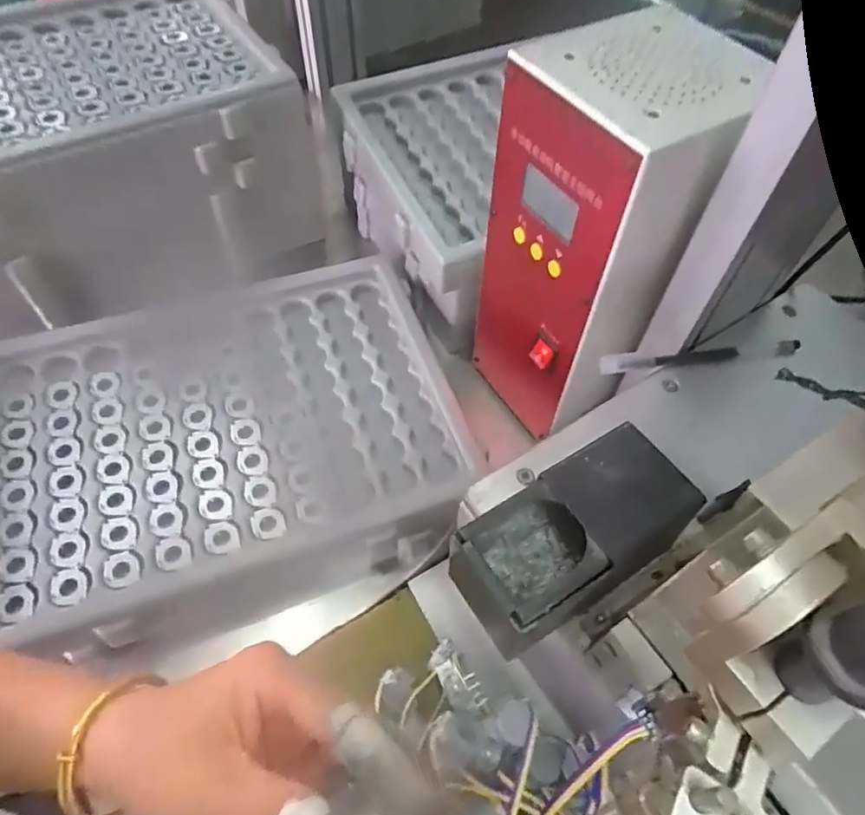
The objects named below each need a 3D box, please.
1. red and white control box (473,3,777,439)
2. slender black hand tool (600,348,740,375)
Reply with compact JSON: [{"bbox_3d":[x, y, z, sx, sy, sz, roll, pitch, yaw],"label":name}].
[{"bbox_3d":[0.121,-0.115,0.438,0.129,0.261,0.130,-24,59,-15],"label":"red and white control box"},{"bbox_3d":[0.160,-0.032,0.402,0.095,0.012,0.012,-7,57,-5],"label":"slender black hand tool"}]

